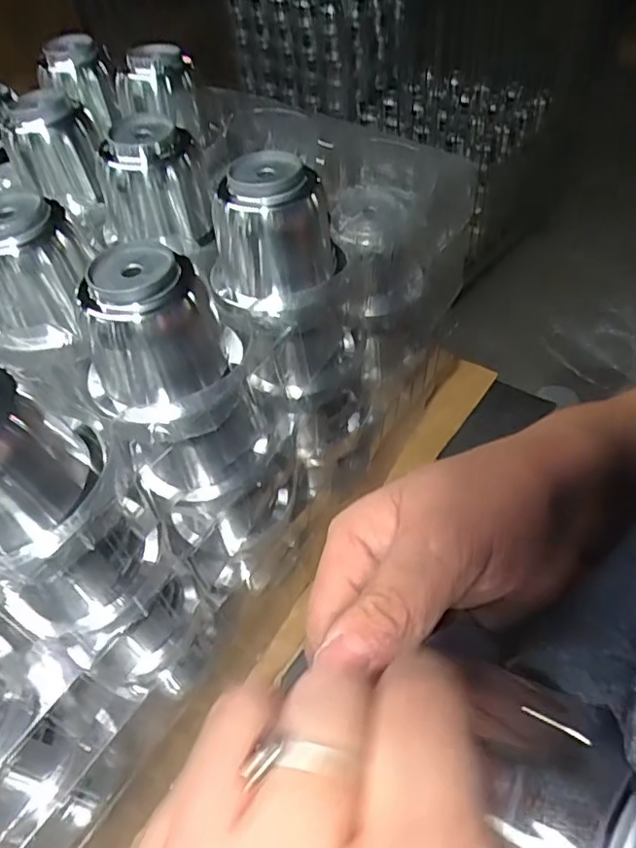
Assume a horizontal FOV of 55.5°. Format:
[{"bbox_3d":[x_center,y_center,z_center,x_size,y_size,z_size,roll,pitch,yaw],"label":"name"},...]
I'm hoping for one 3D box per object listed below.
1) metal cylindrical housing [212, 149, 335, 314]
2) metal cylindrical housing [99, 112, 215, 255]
[{"bbox_3d":[-0.030,-0.116,0.378,0.067,0.076,0.076,30,59,29],"label":"metal cylindrical housing"},{"bbox_3d":[-0.112,-0.165,0.423,0.076,0.074,0.062,-18,50,-8],"label":"metal cylindrical housing"}]

